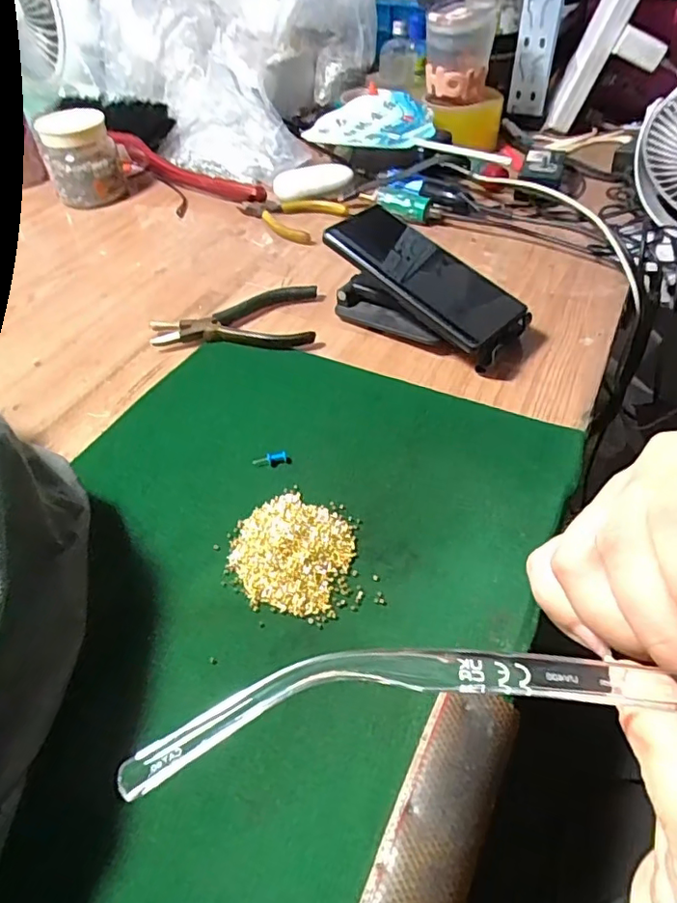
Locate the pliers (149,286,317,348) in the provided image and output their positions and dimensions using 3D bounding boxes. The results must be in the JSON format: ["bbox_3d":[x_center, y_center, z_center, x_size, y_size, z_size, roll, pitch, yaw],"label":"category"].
[{"bbox_3d":[-0.088,-0.118,0.491,0.137,0.014,0.077,1,48,5],"label":"pliers"}]

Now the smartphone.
[{"bbox_3d":[0.068,-0.142,0.442,0.071,0.011,0.154,-40,76,-21],"label":"smartphone"}]

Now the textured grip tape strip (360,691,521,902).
[{"bbox_3d":[0.043,0.154,0.234,0.037,0.007,0.116,19,51,20],"label":"textured grip tape strip"}]

